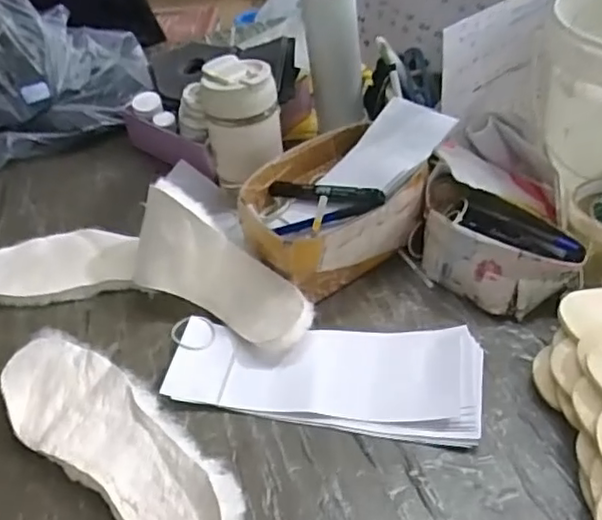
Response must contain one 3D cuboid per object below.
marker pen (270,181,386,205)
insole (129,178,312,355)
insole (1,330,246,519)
[{"bbox_3d":[0.022,-0.066,0.635,0.145,0.018,0.024,11,40,47],"label":"marker pen"},{"bbox_3d":[-0.086,0.017,0.620,0.216,0.103,0.043,36,16,16],"label":"insole"},{"bbox_3d":[-0.154,0.143,0.520,0.276,0.030,0.087,27,51,32],"label":"insole"}]

